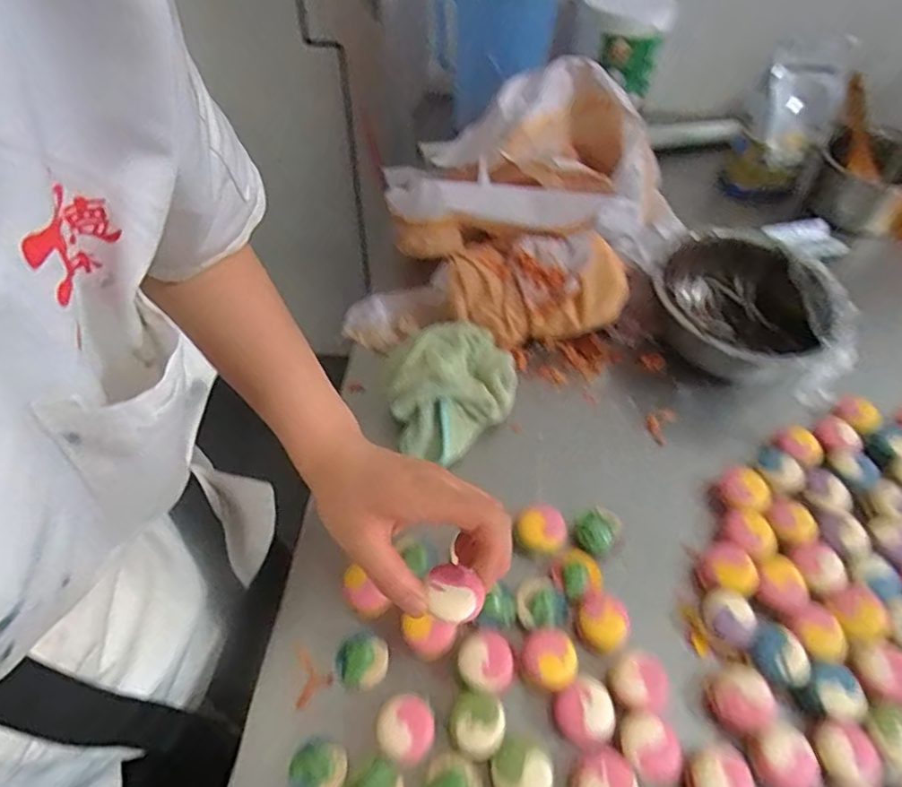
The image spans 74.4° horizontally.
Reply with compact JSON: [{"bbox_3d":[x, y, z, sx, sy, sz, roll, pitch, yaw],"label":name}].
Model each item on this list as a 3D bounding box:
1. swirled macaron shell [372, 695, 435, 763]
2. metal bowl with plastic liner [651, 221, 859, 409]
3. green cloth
[{"bbox_3d":[-0.030,0.215,0.383,0.037,0.013,0.036,29,57,20],"label":"swirled macaron shell"},{"bbox_3d":[0.302,-0.085,0.603,0.195,0.065,0.181,4,52,3],"label":"metal bowl with plastic liner"},{"bbox_3d":[0.000,-0.005,0.537,0.113,0.063,0.101,-17,54,-13],"label":"green cloth"}]

